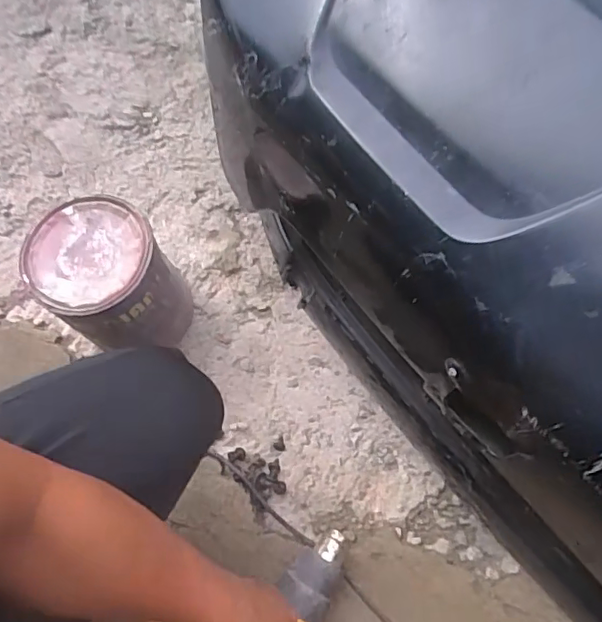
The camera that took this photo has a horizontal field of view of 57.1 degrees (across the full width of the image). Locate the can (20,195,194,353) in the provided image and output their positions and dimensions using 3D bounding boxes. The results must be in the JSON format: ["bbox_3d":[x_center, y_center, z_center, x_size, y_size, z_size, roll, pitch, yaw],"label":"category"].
[{"bbox_3d":[-0.255,-0.032,0.761,0.151,0.203,0.146,-2,70,5],"label":"can"}]

